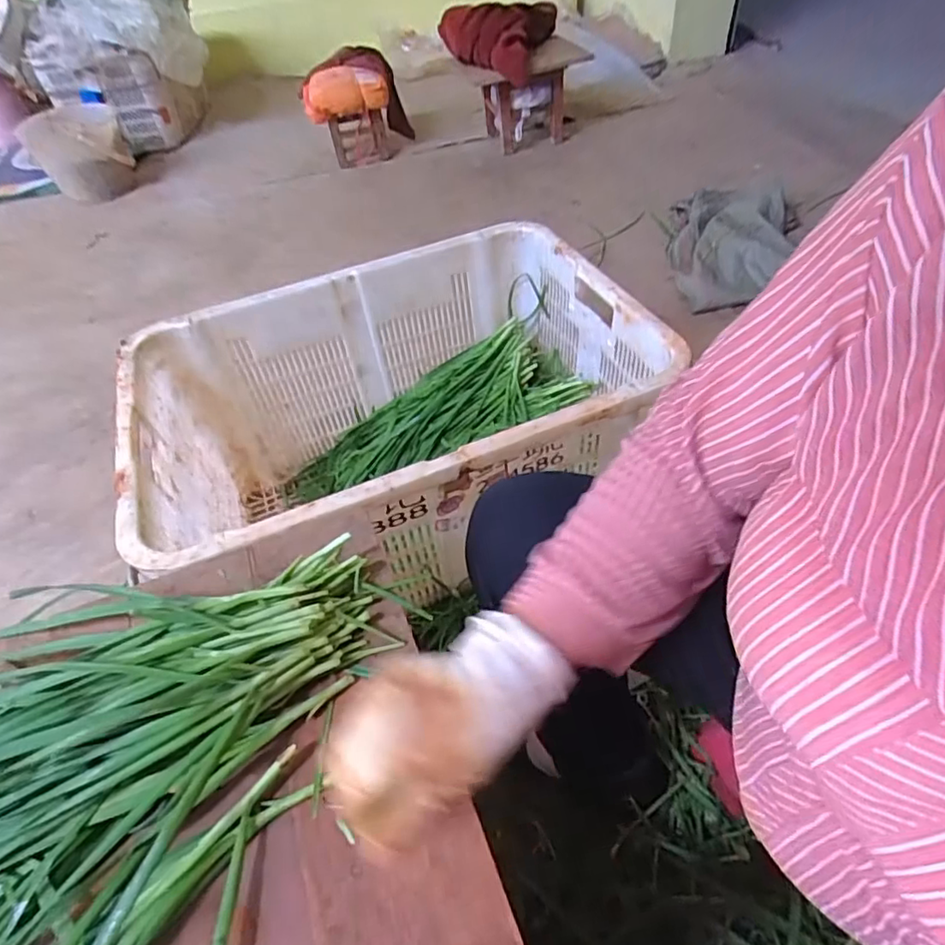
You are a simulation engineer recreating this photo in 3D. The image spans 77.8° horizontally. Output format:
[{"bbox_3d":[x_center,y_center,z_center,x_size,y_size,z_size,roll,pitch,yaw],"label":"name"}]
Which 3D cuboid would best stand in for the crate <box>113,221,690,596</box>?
[{"bbox_3d":[-0.104,-0.031,0.883,0.663,0.375,0.485,-21,49,-12],"label":"crate"}]

